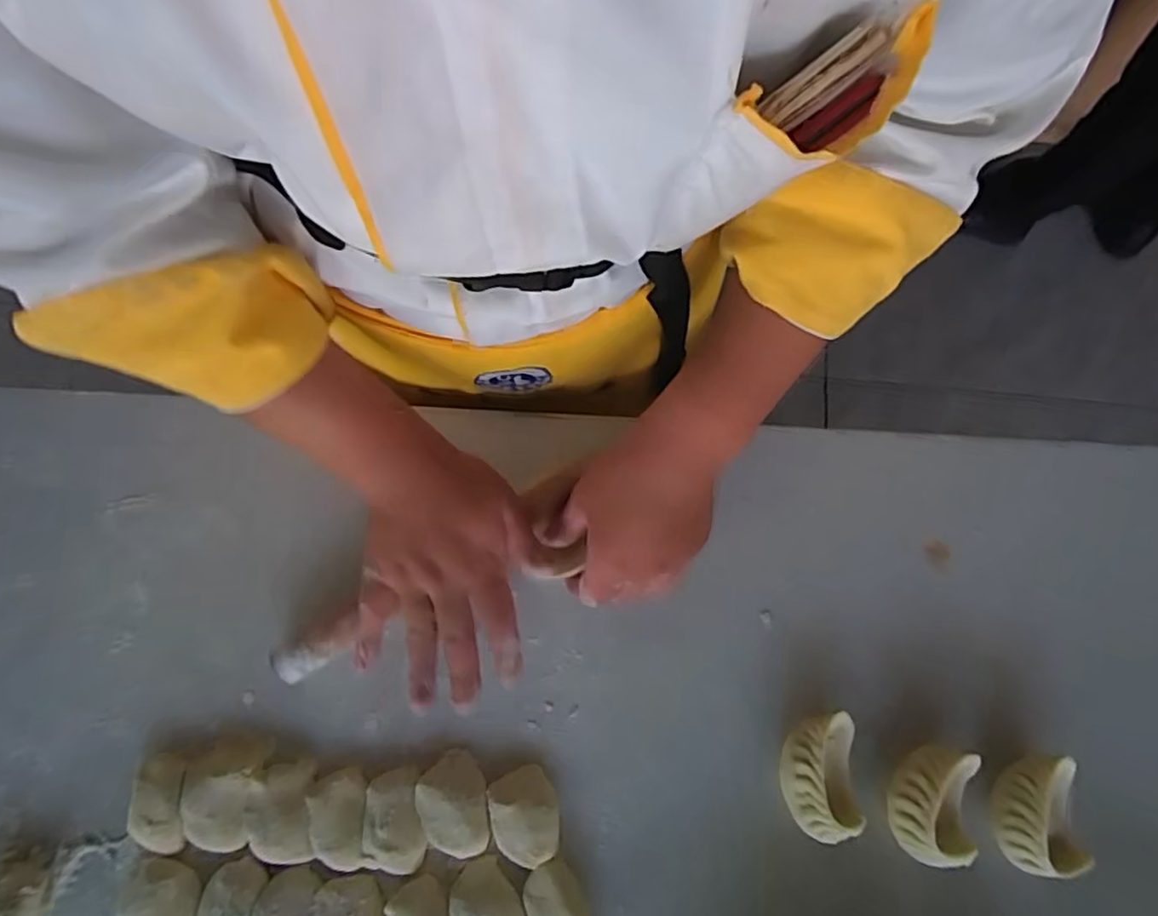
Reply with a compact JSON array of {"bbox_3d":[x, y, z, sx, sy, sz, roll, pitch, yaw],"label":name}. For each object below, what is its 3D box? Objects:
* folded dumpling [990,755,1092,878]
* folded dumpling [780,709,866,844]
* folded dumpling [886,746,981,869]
[{"bbox_3d":[0.264,0.205,0.367,0.041,0.031,0.063,15,72,6],"label":"folded dumpling"},{"bbox_3d":[0.144,0.189,0.379,0.041,0.025,0.068,5,71,3],"label":"folded dumpling"},{"bbox_3d":[0.207,0.202,0.370,0.039,0.033,0.063,15,72,6],"label":"folded dumpling"}]

